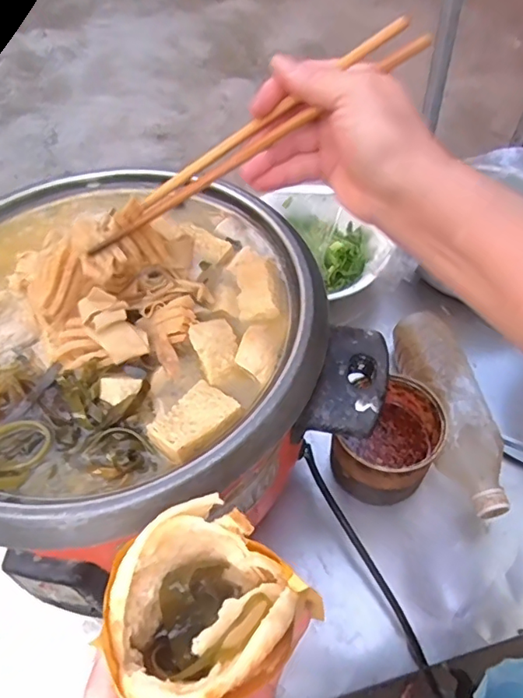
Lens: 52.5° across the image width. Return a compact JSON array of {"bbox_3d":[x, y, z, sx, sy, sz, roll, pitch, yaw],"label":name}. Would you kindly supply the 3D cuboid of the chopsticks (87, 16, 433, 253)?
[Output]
[{"bbox_3d":[-0.011,-0.123,0.322,0.226,0.015,0.022,-29,55,14],"label":"chopsticks"}]

